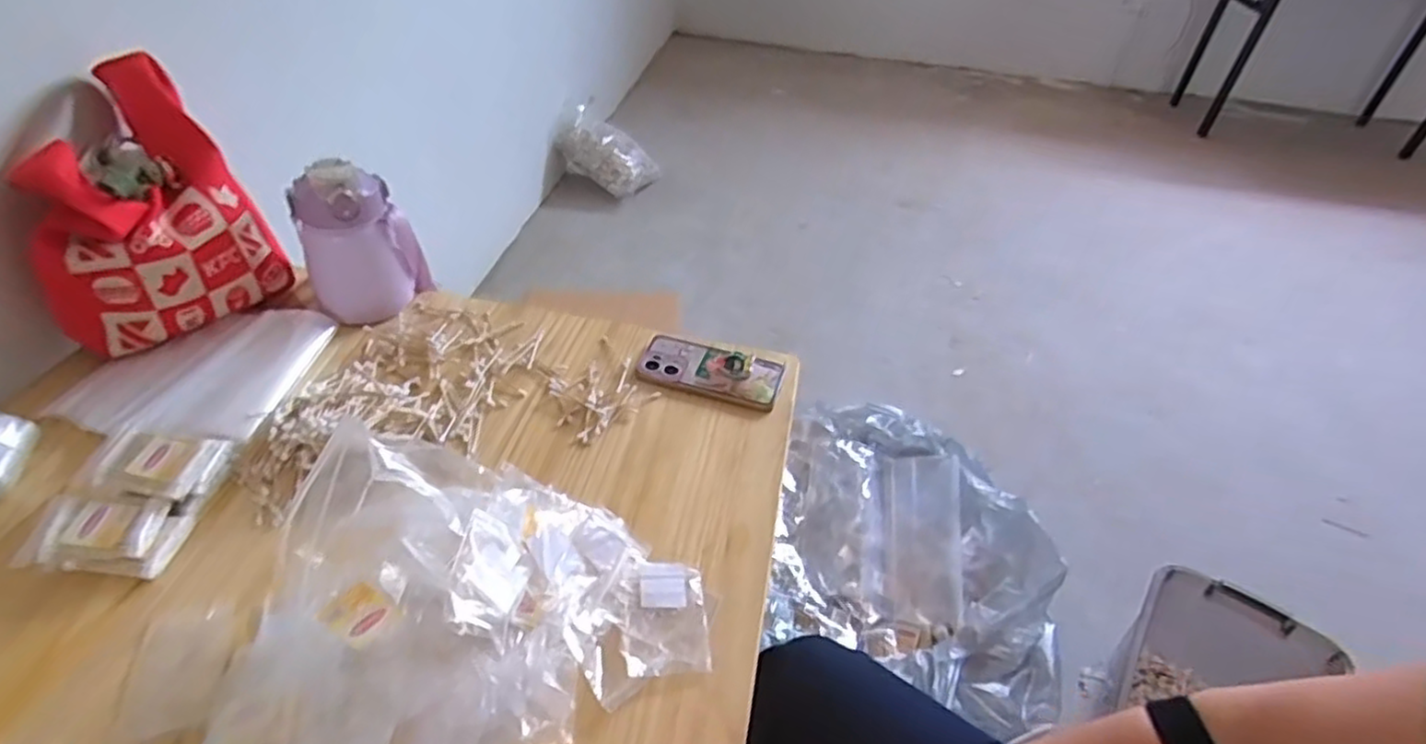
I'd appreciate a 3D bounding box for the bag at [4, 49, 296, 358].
[{"bbox_3d":[-0.603,-0.169,0.749,0.176,0.216,0.209,32,46,25],"label":"bag"}]

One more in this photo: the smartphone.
[{"bbox_3d":[-0.003,-0.003,0.802,0.158,0.014,0.078,10,48,9],"label":"smartphone"}]

